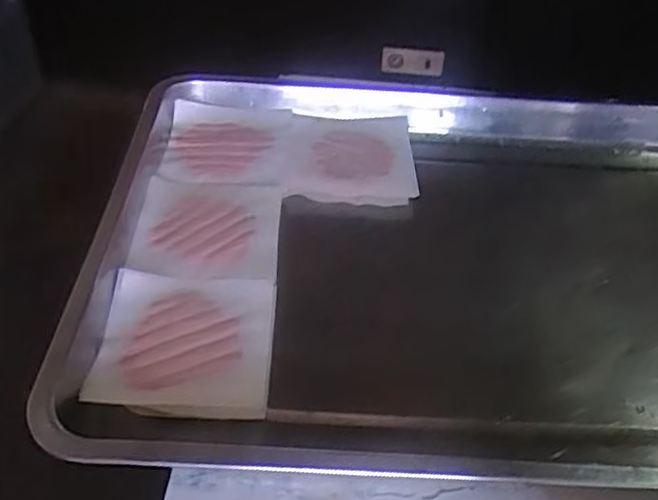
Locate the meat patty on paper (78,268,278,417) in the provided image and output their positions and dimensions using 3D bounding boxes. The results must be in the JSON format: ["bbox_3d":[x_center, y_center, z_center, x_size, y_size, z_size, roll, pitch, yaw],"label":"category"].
[{"bbox_3d":[-0.094,0.062,0.447,0.110,0.021,0.109,2,44,-2],"label":"meat patty on paper"}]

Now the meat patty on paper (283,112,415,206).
[{"bbox_3d":[0.018,-0.084,0.611,0.115,0.023,0.113,2,44,-2],"label":"meat patty on paper"}]

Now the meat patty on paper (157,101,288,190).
[{"bbox_3d":[-0.091,-0.098,0.600,0.107,0.017,0.109,2,44,-2],"label":"meat patty on paper"}]

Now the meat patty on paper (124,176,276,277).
[{"bbox_3d":[-0.093,-0.020,0.521,0.106,0.009,0.105,1,45,-2],"label":"meat patty on paper"}]

